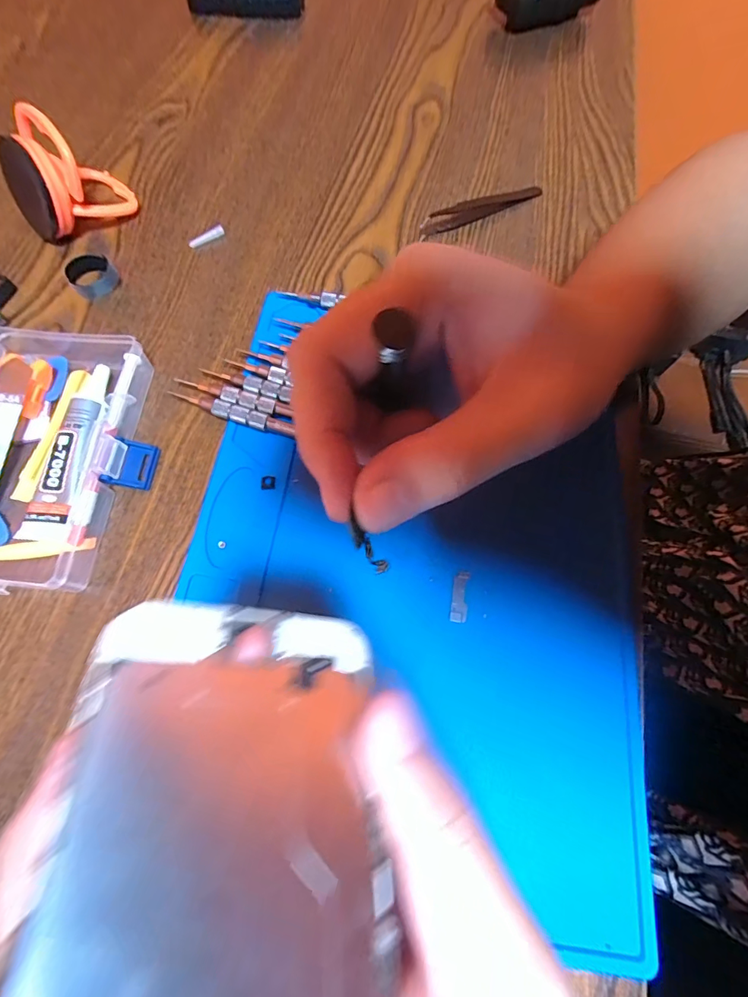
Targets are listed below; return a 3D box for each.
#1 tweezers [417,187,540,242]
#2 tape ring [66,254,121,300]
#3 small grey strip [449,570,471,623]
[{"bbox_3d":[0.081,-0.220,0.320,0.110,0.016,0.016,-30,72,-13],"label":"tweezers"},{"bbox_3d":[-0.190,-0.151,0.289,0.030,0.013,0.025,-32,73,-13],"label":"tape ring"},{"bbox_3d":[0.044,0.049,0.216,0.008,0.004,0.025,9,69,2],"label":"small grey strip"}]

